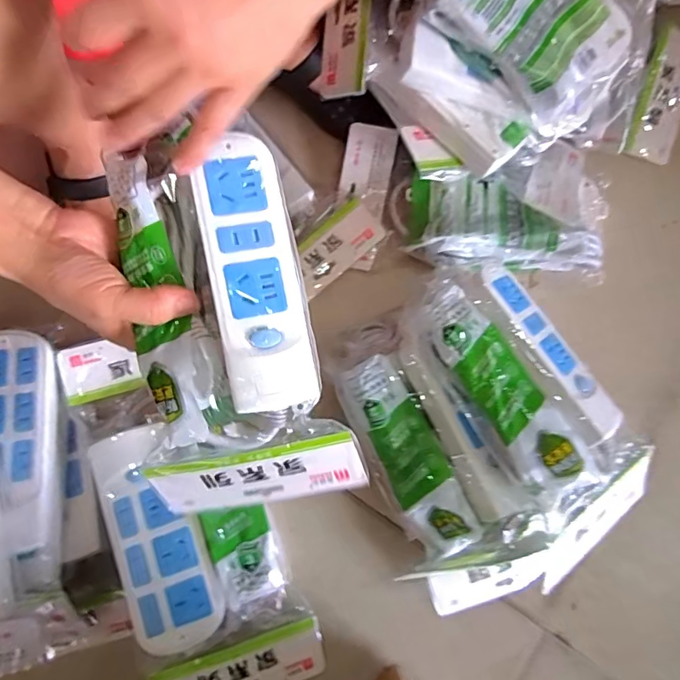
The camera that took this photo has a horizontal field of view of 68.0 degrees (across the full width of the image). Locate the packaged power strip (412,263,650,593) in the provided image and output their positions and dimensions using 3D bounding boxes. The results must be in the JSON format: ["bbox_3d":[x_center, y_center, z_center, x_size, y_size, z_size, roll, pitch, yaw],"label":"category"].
[{"bbox_3d":[0.158,0.050,0.408,0.121,0.078,0.252,-29,80,-5],"label":"packaged power strip"}]

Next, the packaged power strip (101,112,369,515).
[{"bbox_3d":[-0.074,-0.003,0.326,0.132,0.054,0.240,-11,97,-1],"label":"packaged power strip"}]

